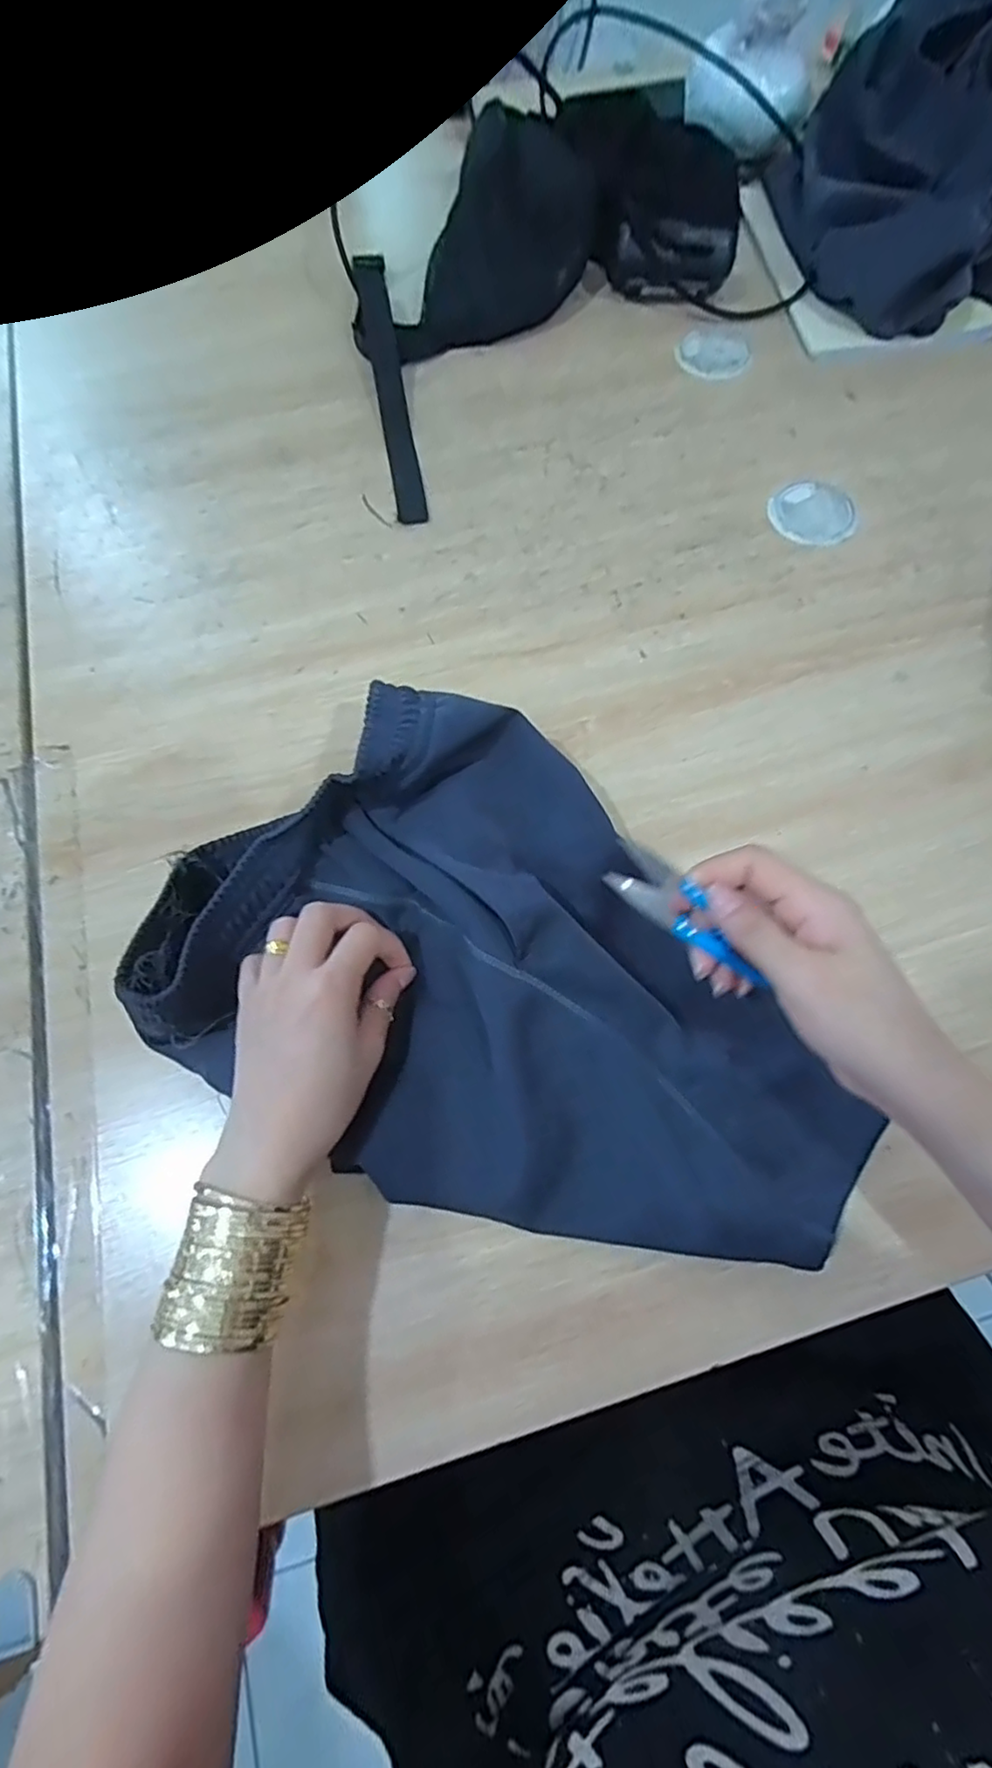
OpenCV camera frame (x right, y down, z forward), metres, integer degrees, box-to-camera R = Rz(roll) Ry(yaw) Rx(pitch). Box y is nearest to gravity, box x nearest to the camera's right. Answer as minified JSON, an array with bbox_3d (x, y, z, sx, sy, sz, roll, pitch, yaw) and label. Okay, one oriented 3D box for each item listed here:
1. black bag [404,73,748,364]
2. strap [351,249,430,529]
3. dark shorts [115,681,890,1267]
[{"bbox_3d":[0.071,-0.599,0.591,0.335,0.072,0.193,-11,70,-4],"label":"black bag"},{"bbox_3d":[-0.093,-0.441,0.560,0.028,0.033,0.325,-9,70,-3],"label":"strap"},{"bbox_3d":[0.011,0.052,0.347,0.369,0.058,0.246,32,73,12],"label":"dark shorts"}]

